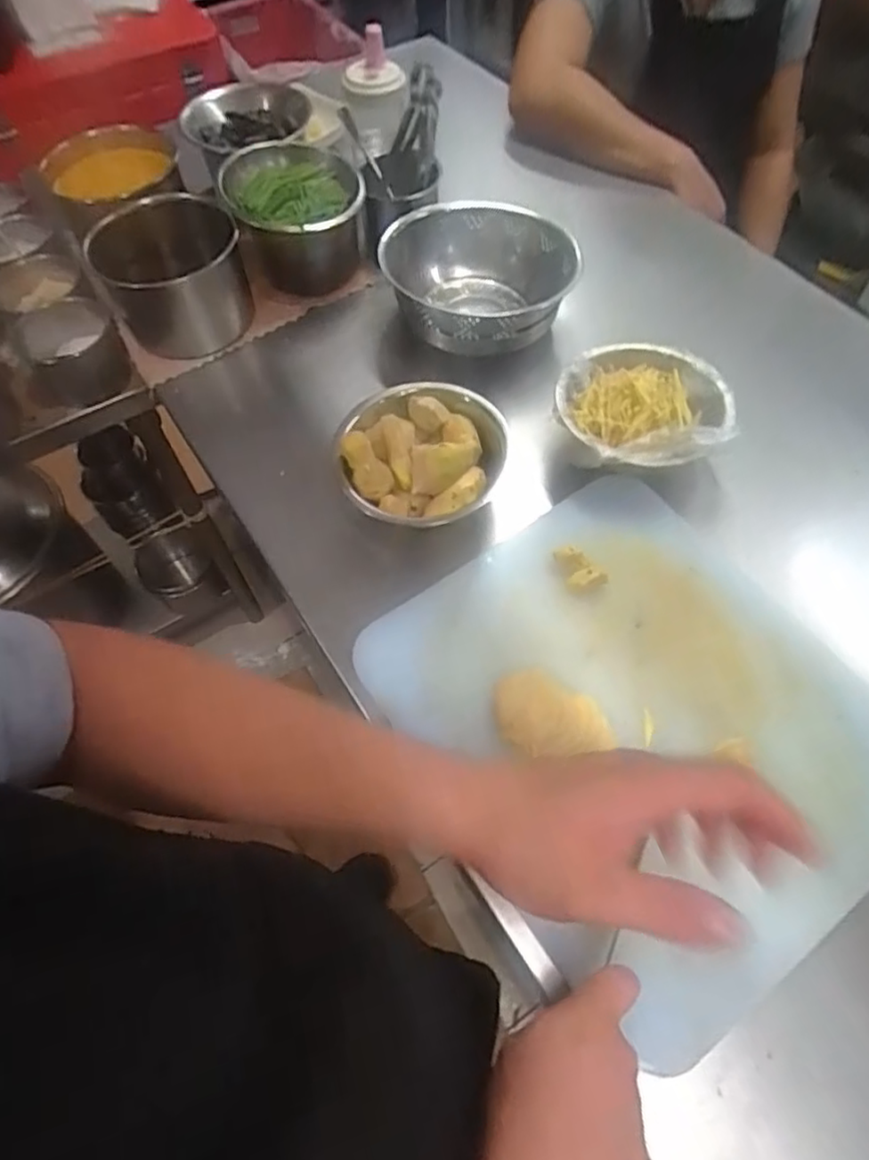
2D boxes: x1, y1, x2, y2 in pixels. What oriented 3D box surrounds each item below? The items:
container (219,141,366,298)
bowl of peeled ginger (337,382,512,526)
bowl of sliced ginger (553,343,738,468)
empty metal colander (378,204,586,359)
[{"bbox_3d":[-0.177,-0.461,0.824,0.153,0.125,0.162,-17,62,-8],"label":"container"},{"bbox_3d":[-0.012,-0.120,0.646,0.149,0.069,0.154,0,61,1],"label":"bowl of peeled ginger"},{"bbox_3d":[0.208,-0.173,0.658,0.166,0.072,0.163,-4,61,-1],"label":"bowl of sliced ginger"},{"bbox_3d":[0.057,-0.356,0.786,0.207,0.095,0.211,-11,61,-5],"label":"empty metal colander"}]

